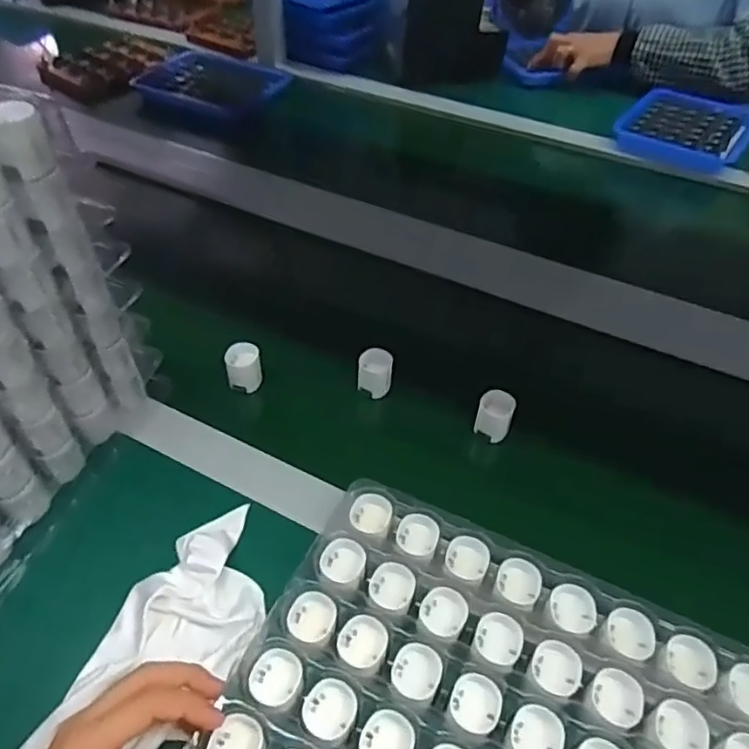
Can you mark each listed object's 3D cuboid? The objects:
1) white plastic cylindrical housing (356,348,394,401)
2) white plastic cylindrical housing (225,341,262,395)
[{"bbox_3d":[0.000,0.000,0.556,0.030,0.037,0.029,2,47,-2],"label":"white plastic cylindrical housing"},{"bbox_3d":[-0.118,-0.006,0.550,0.029,0.039,0.025,-5,48,-10],"label":"white plastic cylindrical housing"}]

